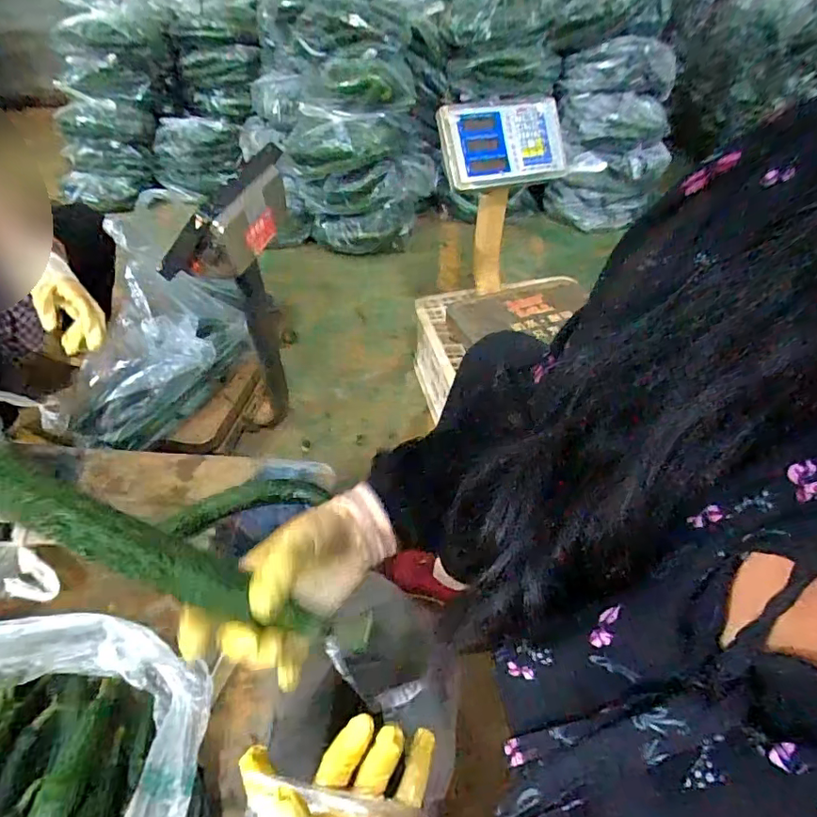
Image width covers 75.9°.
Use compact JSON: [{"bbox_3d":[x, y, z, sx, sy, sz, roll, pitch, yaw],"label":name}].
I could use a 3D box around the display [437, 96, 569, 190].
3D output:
[{"bbox_3d":[0.187,-0.498,0.975,0.256,0.148,0.041,-14,17,-15],"label":"display"}]

